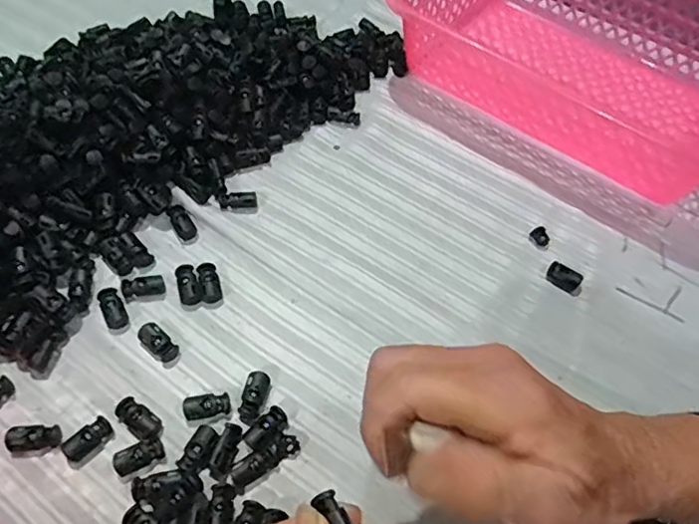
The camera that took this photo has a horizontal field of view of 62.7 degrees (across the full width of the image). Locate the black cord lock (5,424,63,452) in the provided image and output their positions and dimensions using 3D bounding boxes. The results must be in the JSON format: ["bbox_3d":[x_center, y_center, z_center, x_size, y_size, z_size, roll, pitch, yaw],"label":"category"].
[{"bbox_3d":[-0.177,0.098,0.322,0.028,0.009,0.013,-6,58,-6],"label":"black cord lock"}]

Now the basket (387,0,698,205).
[{"bbox_3d":[0.191,-0.168,0.463,0.298,0.079,0.176,33,62,17],"label":"basket"}]

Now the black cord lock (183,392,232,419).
[{"bbox_3d":[-0.084,0.085,0.339,0.026,0.009,0.015,-4,58,-5],"label":"black cord lock"}]

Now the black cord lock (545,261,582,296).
[{"bbox_3d":[0.149,0.010,0.396,0.025,0.008,0.014,31,62,16],"label":"black cord lock"}]

